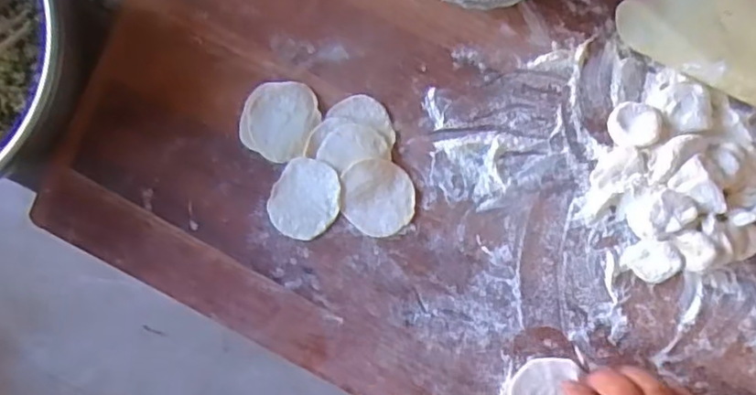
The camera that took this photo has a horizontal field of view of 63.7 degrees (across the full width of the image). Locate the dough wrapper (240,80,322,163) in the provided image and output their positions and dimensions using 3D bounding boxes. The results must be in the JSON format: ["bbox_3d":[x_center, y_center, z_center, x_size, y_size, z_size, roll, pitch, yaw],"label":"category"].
[{"bbox_3d":[-0.083,-0.066,0.517,0.062,0.010,0.066,0,87,8],"label":"dough wrapper"}]

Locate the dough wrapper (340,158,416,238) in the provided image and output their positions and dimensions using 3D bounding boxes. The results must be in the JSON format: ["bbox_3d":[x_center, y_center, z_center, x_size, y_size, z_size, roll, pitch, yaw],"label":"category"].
[{"bbox_3d":[0.000,0.000,0.504,0.060,0.006,0.062,5,98,4],"label":"dough wrapper"}]

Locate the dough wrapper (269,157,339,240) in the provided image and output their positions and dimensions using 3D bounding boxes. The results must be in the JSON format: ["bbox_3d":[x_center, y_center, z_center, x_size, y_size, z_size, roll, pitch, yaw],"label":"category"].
[{"bbox_3d":[-0.061,0.001,0.511,0.058,0.004,0.065,36,93,8],"label":"dough wrapper"}]

